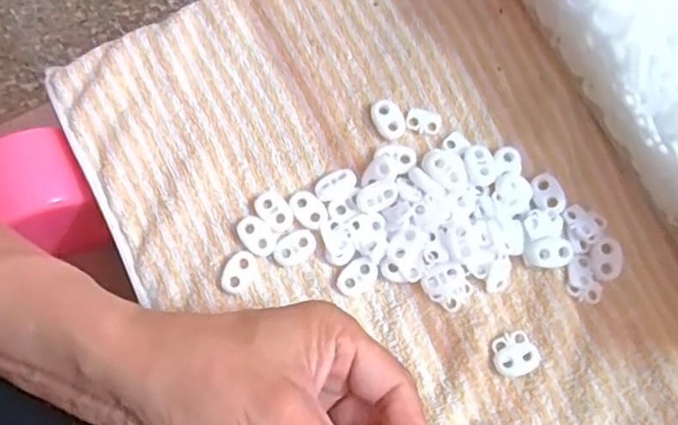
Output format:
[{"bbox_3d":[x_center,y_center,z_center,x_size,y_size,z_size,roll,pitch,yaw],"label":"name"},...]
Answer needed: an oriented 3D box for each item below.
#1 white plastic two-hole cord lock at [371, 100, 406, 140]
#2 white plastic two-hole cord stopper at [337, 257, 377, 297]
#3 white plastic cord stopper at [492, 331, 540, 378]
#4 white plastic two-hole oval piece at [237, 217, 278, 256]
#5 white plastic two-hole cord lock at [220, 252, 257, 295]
[{"bbox_3d":[0.027,-0.050,0.315,0.016,0.006,0.022,-27,80,-5],"label":"white plastic two-hole cord lock"},{"bbox_3d":[0.009,0.032,0.298,0.014,0.004,0.022,42,82,7],"label":"white plastic two-hole cord stopper"},{"bbox_3d":[0.088,0.071,0.293,0.022,0.004,0.021,-10,79,-2],"label":"white plastic cord stopper"},{"bbox_3d":[-0.042,0.012,0.302,0.023,0.004,0.015,40,81,7],"label":"white plastic two-hole oval piece"},{"bbox_3d":[-0.051,0.031,0.299,0.015,0.007,0.022,20,80,3],"label":"white plastic two-hole cord lock"}]

